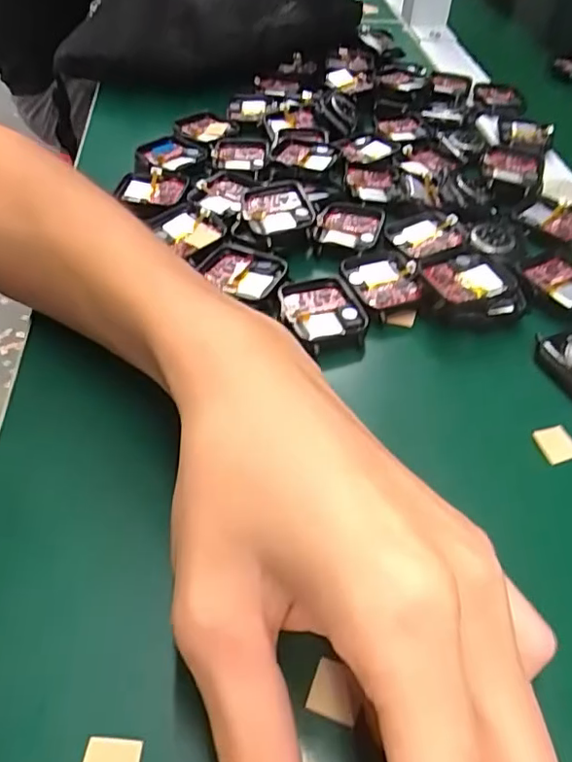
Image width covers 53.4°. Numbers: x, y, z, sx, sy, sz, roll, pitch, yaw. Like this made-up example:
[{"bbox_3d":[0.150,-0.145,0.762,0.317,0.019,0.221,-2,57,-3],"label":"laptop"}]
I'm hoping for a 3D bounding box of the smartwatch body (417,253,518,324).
[{"bbox_3d":[0.091,-0.047,0.282,0.045,0.009,0.037,-3,48,-7],"label":"smartwatch body"}]

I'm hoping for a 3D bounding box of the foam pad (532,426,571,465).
[{"bbox_3d":[0.113,0.026,0.237,0.015,0.005,0.015,-11,49,-14],"label":"foam pad"}]

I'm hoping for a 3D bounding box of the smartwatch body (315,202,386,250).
[{"bbox_3d":[0.036,-0.089,0.325,0.035,0.006,0.041,16,48,10],"label":"smartwatch body"}]

